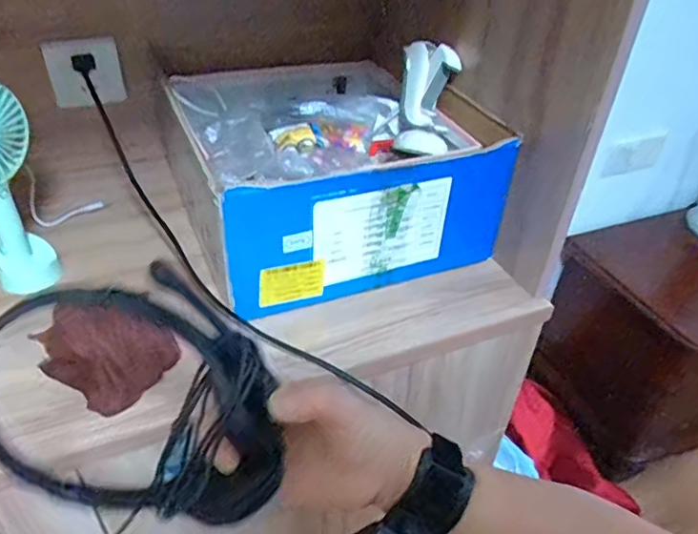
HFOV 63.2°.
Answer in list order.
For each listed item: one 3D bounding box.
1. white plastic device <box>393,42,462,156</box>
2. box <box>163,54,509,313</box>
[{"bbox_3d":[0.092,-0.198,0.665,0.065,0.137,0.039,6,2,5],"label":"white plastic device"},{"bbox_3d":[-0.033,-0.131,0.696,0.312,0.166,0.348,-13,42,-20],"label":"box"}]

